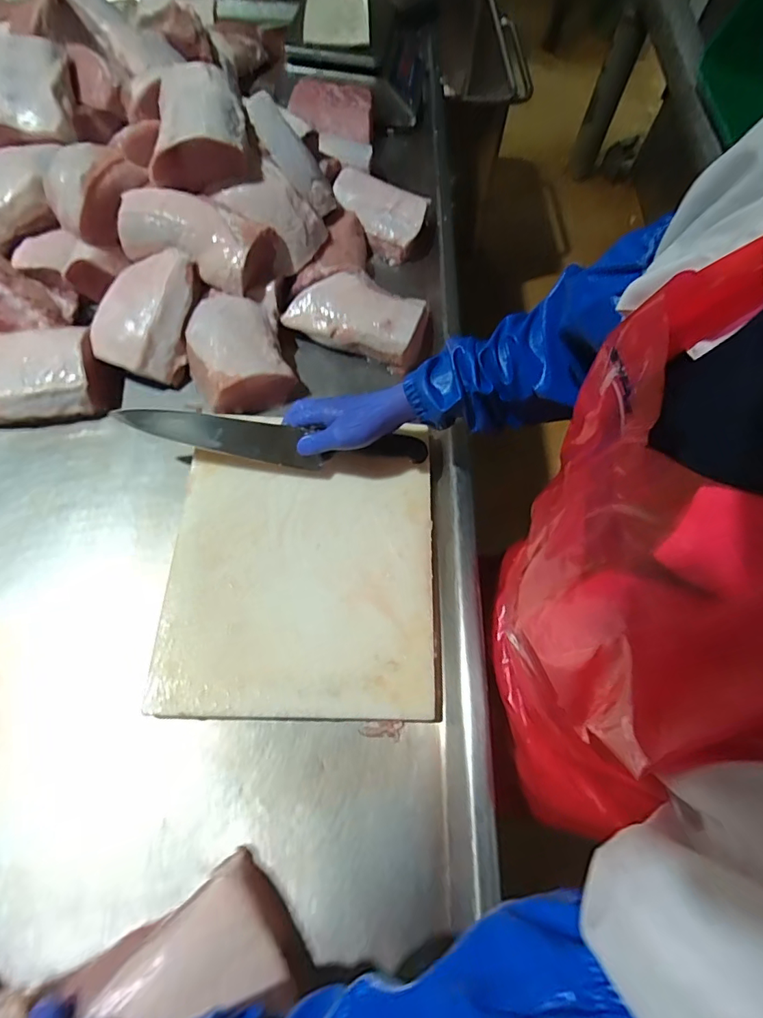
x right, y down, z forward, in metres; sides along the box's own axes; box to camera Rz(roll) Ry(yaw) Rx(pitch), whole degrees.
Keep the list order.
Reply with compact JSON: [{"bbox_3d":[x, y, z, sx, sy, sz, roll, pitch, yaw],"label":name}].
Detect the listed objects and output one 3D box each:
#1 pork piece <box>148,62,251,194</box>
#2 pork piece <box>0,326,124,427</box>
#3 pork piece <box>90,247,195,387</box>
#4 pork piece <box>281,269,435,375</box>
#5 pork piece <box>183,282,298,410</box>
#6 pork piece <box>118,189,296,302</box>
[{"bbox_3d":[-0.250,-0.522,0.676,0.130,0.068,0.180,-4,66,-4],"label":"pork piece"},{"bbox_3d":[-0.456,-0.179,0.668,0.199,0.058,0.128,0,66,-2],"label":"pork piece"},{"bbox_3d":[-0.322,-0.273,0.695,0.124,0.071,0.181,11,79,9],"label":"pork piece"},{"bbox_3d":[-0.028,-0.287,0.734,0.204,0.055,0.111,15,66,4],"label":"pork piece"},{"bbox_3d":[-0.199,-0.216,0.693,0.135,0.075,0.175,-14,67,-9],"label":"pork piece"},{"bbox_3d":[-0.243,-0.368,0.682,0.204,0.072,0.088,17,66,5],"label":"pork piece"}]

